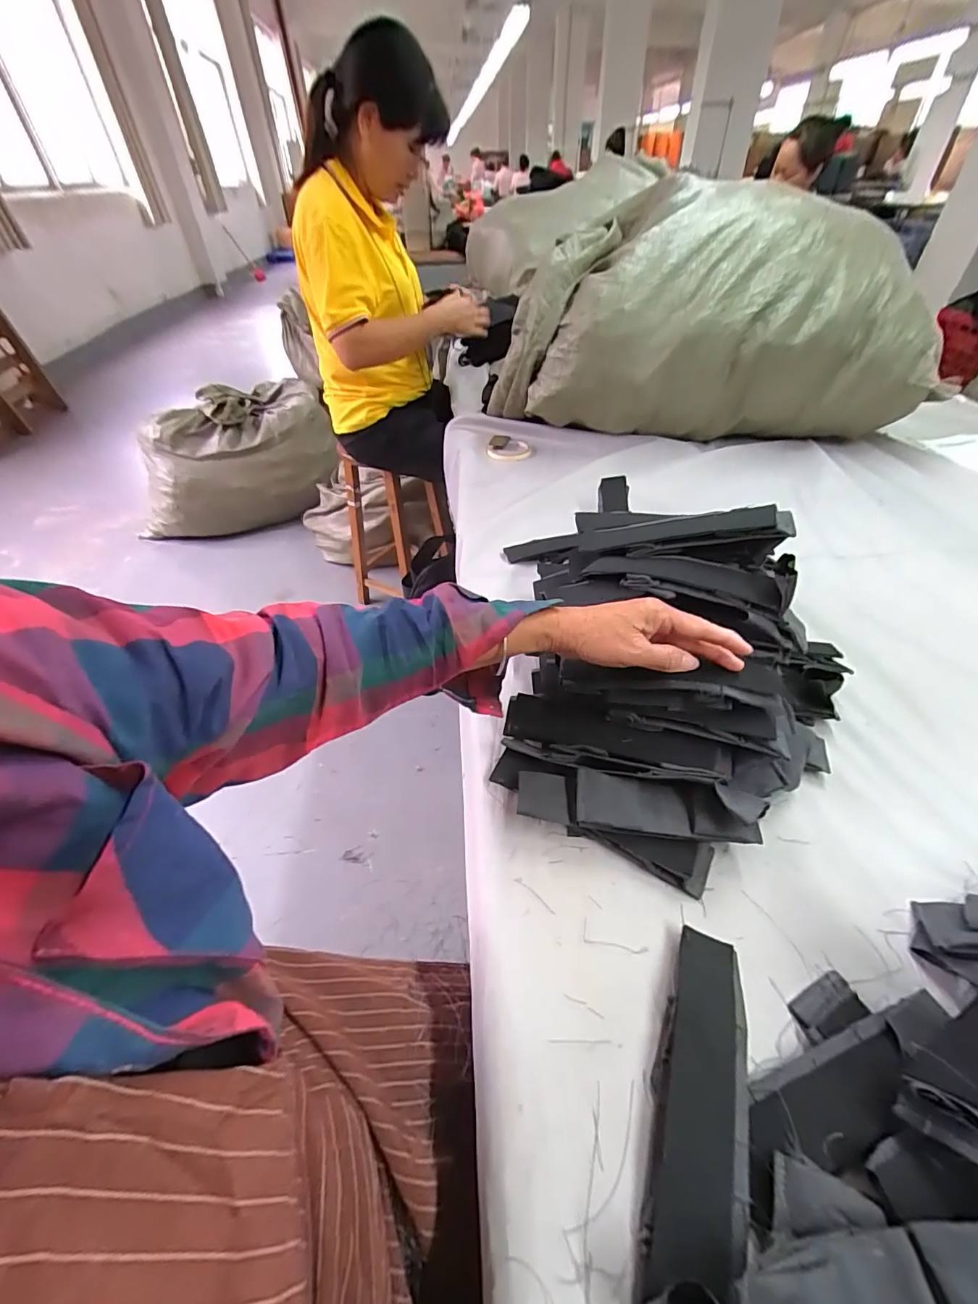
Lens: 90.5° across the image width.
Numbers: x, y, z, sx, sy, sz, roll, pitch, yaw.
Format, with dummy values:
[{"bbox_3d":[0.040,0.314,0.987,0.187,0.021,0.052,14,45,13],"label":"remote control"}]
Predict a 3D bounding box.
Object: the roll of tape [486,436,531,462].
[{"bbox_3d":[0.044,-0.426,1.016,0.092,0.011,0.099,-1,45,1],"label":"roll of tape"}]

